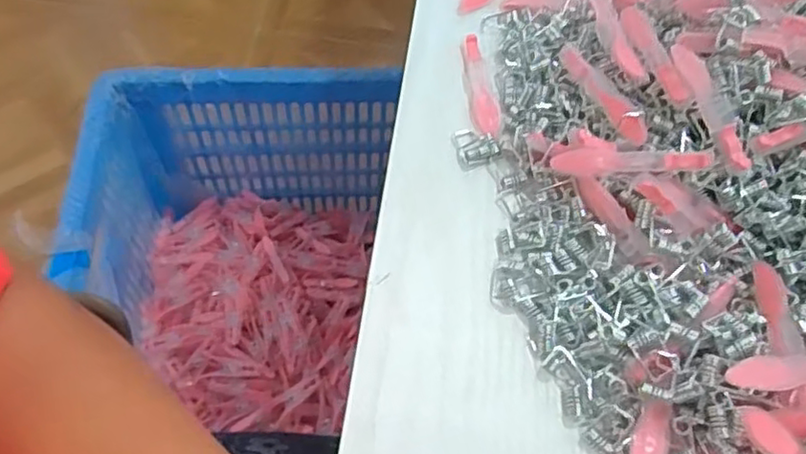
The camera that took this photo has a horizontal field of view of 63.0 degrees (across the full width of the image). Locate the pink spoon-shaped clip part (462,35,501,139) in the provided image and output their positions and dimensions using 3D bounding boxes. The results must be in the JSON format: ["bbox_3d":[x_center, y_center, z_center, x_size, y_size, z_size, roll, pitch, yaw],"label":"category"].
[{"bbox_3d":[0.048,-0.086,0.406,0.015,0.008,0.079,-5,60,-6],"label":"pink spoon-shaped clip part"}]

